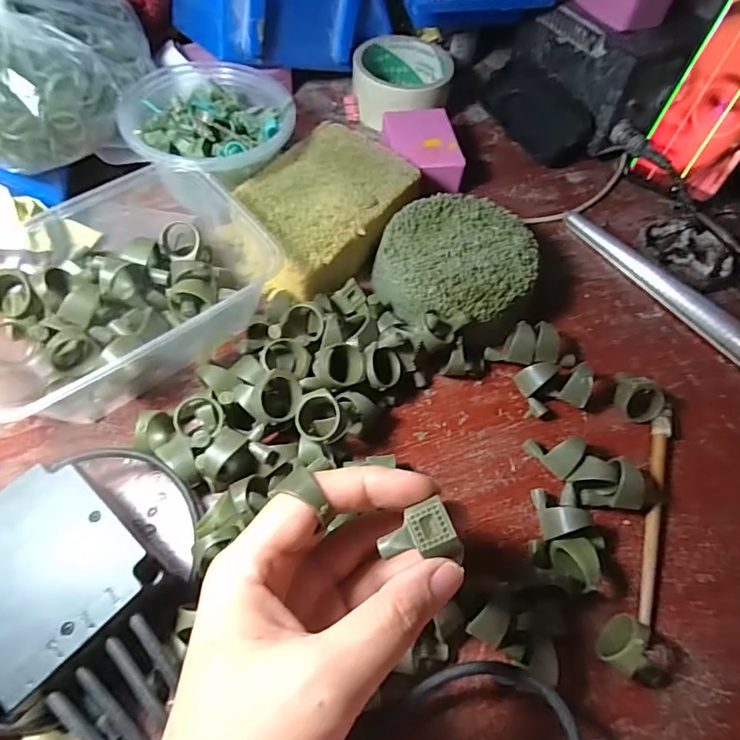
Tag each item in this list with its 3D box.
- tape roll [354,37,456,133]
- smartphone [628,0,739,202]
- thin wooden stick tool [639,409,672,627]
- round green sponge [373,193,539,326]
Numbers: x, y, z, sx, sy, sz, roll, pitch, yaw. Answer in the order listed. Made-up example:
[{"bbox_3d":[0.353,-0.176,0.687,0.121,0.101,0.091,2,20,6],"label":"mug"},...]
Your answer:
[{"bbox_3d":[0.028,-0.258,0.442,0.084,0.042,0.081,2,60,-3],"label":"tape roll"},{"bbox_3d":[0.266,-0.207,0.358,0.071,0.152,0.007,32,44,17],"label":"smartphone"},{"bbox_3d":[0.159,0.077,0.273,0.009,0.011,0.122,18,60,7],"label":"thin wooden stick tool"},{"bbox_3d":[0.056,-0.068,0.330,0.097,0.044,0.096,2,60,-3],"label":"round green sponge"}]

